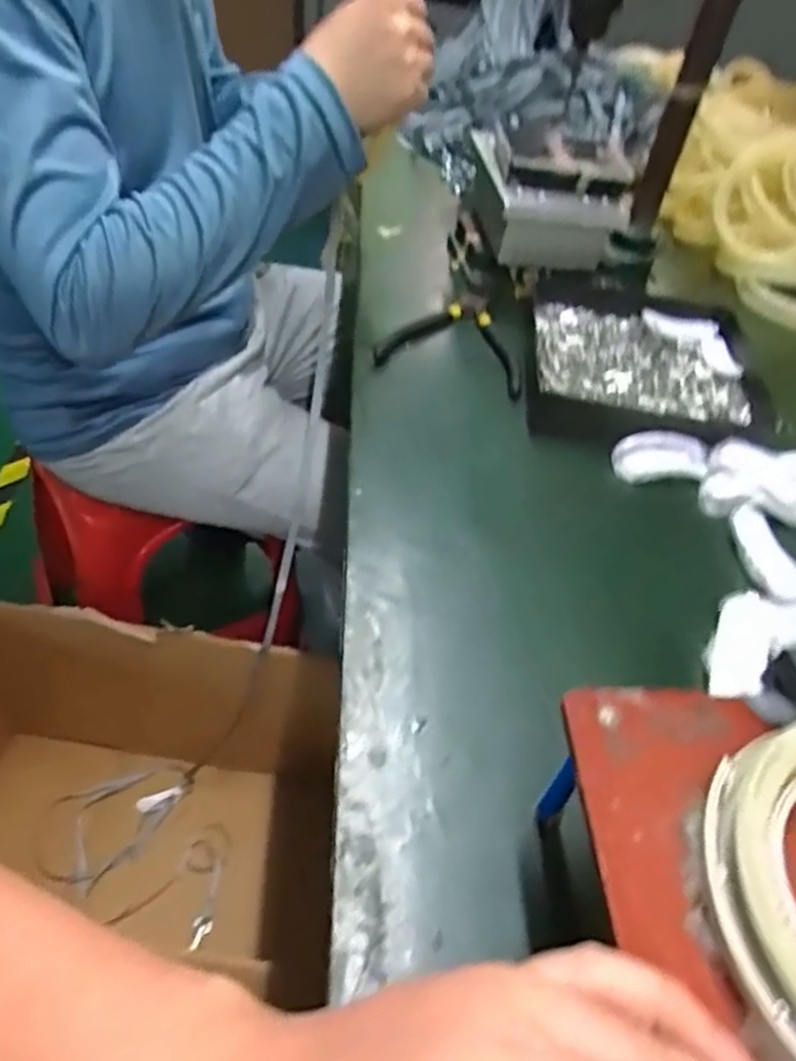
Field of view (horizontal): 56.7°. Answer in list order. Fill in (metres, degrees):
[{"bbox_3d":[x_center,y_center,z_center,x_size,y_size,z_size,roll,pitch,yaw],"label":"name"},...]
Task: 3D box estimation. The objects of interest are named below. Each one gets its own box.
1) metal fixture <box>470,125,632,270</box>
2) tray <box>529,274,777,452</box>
[{"bbox_3d":[0.137,-0.299,0.677,0.130,0.097,0.140,2,46,-9],"label":"metal fixture"},{"bbox_3d":[0.199,-0.142,0.590,0.184,0.024,0.229,10,46,0],"label":"tray"}]

